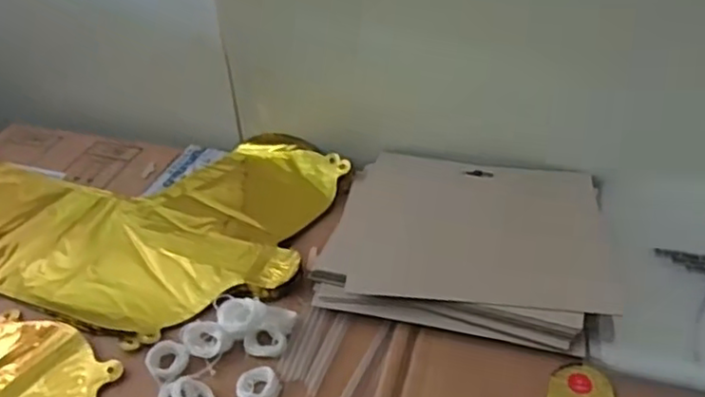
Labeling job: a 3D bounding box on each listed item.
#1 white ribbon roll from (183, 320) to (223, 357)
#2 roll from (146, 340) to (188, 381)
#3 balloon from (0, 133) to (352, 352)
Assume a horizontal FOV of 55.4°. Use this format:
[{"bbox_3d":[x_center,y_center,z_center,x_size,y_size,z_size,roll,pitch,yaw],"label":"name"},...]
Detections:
[{"bbox_3d":[-0.102,0.097,0.464,0.029,0.009,0.027,-2,40,1],"label":"white ribbon roll"},{"bbox_3d":[-0.126,0.108,0.452,0.022,0.010,0.024,-2,40,1],"label":"roll"},{"bbox_3d":[-0.226,0.006,0.604,0.400,0.027,0.252,10,42,15],"label":"balloon"}]

